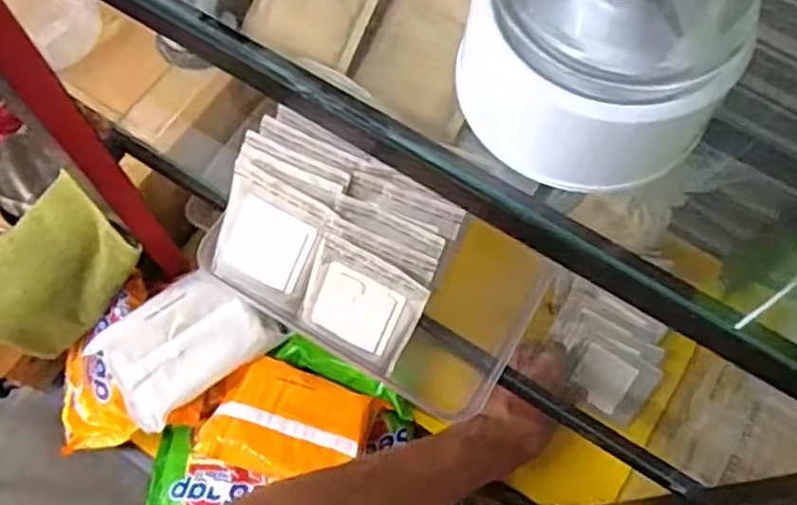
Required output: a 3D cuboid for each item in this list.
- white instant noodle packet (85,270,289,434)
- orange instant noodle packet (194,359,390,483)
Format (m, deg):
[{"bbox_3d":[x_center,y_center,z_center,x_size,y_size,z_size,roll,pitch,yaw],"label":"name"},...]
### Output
[{"bbox_3d":[-0.187,0.079,0.625,0.135,0.040,0.096,-40,73,-16],"label":"white instant noodle packet"},{"bbox_3d":[-0.092,0.146,0.605,0.133,0.024,0.092,18,68,7],"label":"orange instant noodle packet"}]

